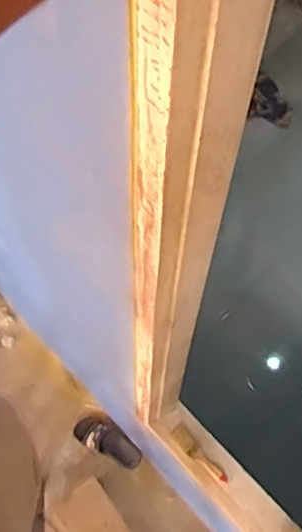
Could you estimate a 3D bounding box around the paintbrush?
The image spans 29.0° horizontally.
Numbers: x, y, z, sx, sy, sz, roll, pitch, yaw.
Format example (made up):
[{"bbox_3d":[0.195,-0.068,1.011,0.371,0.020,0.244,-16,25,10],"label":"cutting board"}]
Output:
[{"bbox_3d":[0.123,0.484,1.494,0.046,0.010,0.175,-46,72,11],"label":"paintbrush"}]

